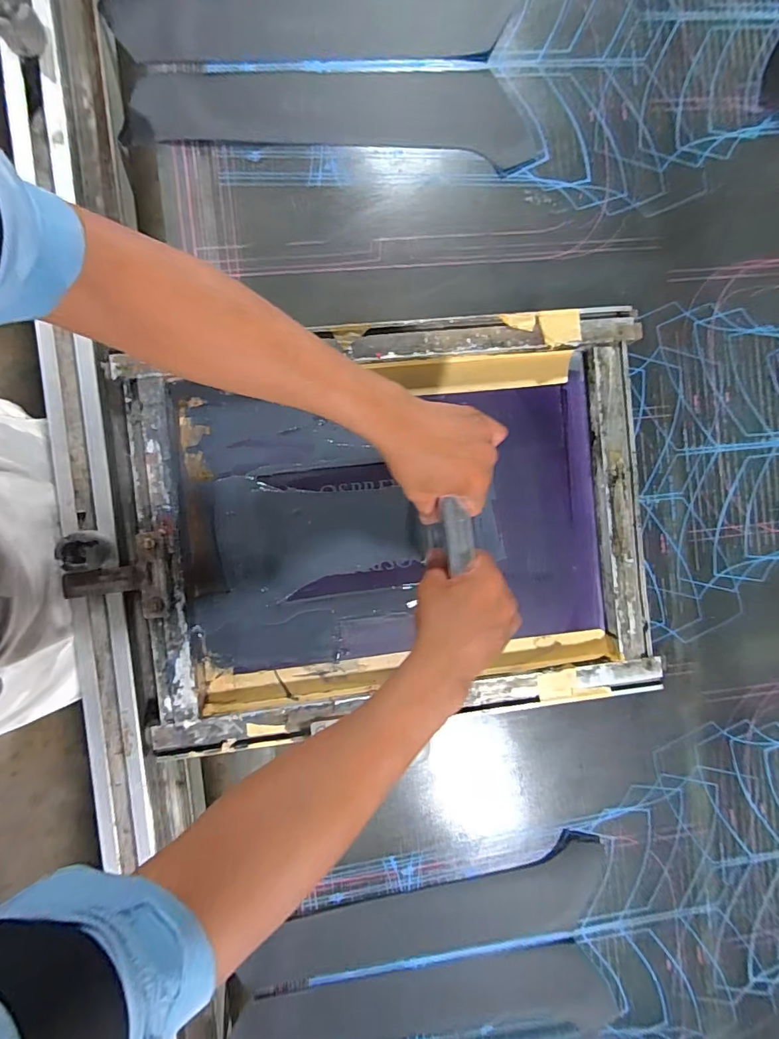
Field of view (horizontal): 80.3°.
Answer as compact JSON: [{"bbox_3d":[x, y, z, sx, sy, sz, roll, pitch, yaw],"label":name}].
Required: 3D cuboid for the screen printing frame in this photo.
[{"bbox_3d":[0.000,0.006,0.500,0.543,0.034,0.412,-6,91,-5],"label":"screen printing frame"}]

